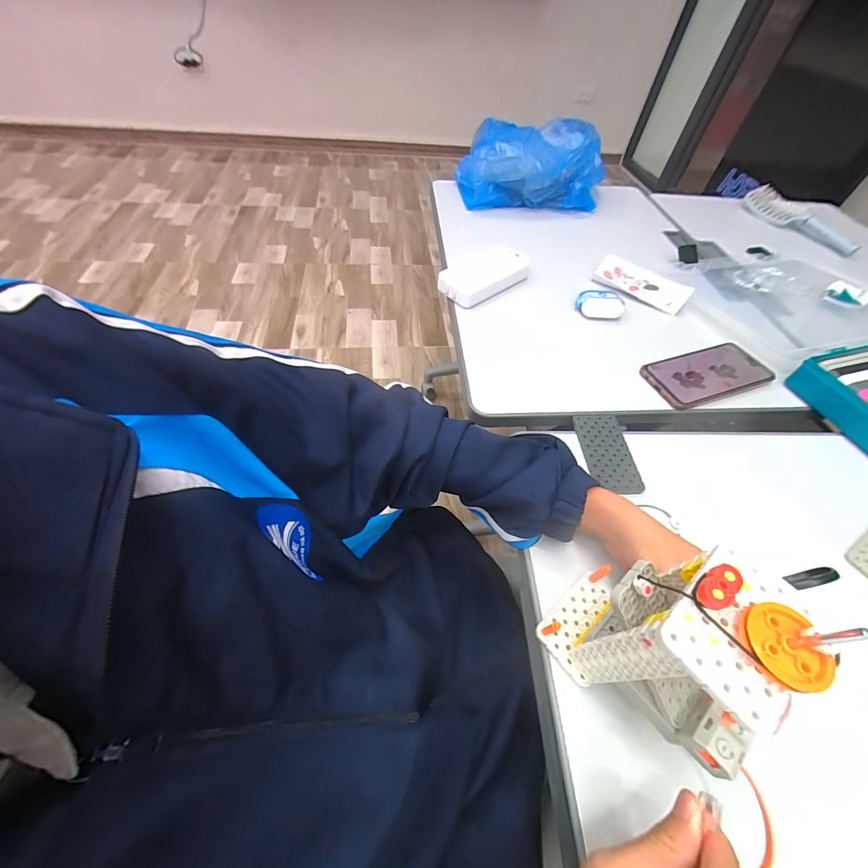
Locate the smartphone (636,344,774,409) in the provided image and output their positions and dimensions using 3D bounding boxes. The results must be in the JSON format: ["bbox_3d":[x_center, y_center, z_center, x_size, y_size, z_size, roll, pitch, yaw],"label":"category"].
[{"bbox_3d":[0.350,-0.076,0.469,0.160,0.010,0.073,-13,56,-14],"label":"smartphone"}]

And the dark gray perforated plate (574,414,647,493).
[{"bbox_3d":[0.188,0.020,0.399,0.052,0.005,0.098,0,54,-5],"label":"dark gray perforated plate"}]

